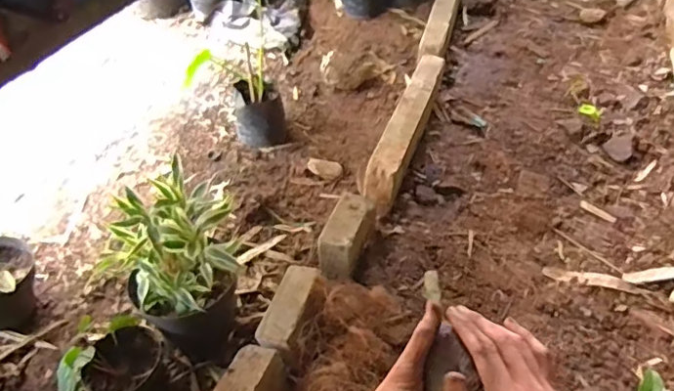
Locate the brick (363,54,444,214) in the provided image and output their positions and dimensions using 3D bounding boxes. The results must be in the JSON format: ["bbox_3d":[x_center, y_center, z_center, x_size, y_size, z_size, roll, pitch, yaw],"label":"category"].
[{"bbox_3d":[0.198,-0.177,1.535,0.086,0.147,0.562,13,48,19],"label":"brick"}]

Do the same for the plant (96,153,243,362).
[{"bbox_3d":[-0.302,0.134,1.071,0.199,0.347,0.180,-32,50,-24],"label":"plant"}]

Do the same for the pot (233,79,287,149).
[{"bbox_3d":[-0.230,-0.247,1.613,0.140,0.162,0.146,-3,45,3],"label":"pot"}]

